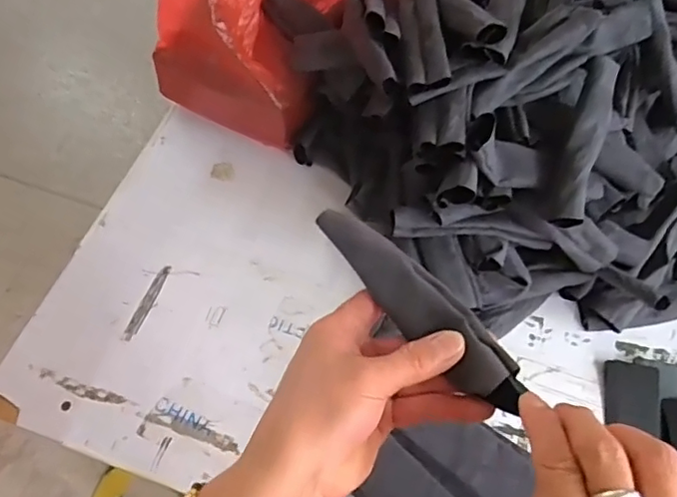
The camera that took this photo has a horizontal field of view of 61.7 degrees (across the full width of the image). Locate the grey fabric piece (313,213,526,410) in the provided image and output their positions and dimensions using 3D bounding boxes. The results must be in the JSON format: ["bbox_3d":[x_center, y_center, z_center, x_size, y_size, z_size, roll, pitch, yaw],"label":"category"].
[{"bbox_3d":[0.045,0.032,0.333,0.031,0.016,0.153,-36,64,-20],"label":"grey fabric piece"}]

